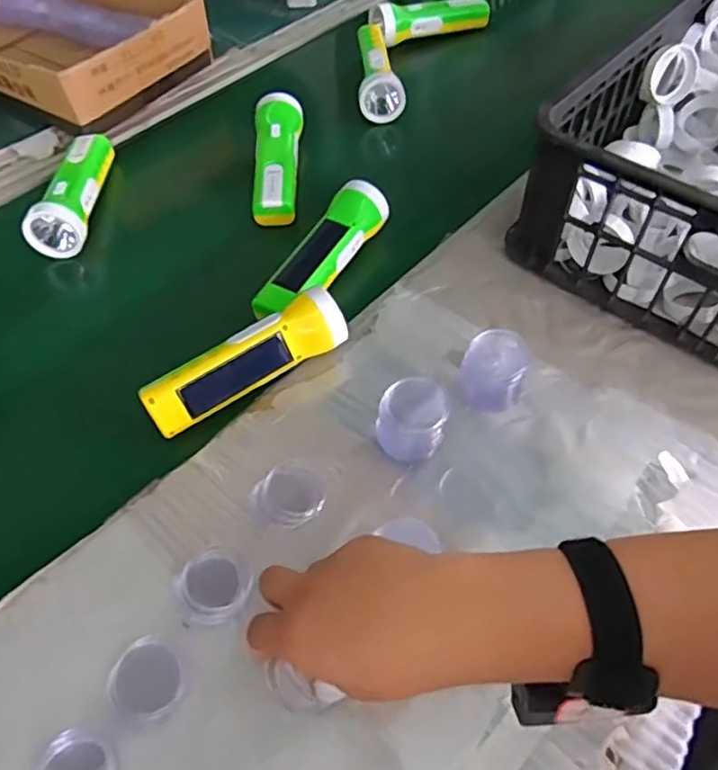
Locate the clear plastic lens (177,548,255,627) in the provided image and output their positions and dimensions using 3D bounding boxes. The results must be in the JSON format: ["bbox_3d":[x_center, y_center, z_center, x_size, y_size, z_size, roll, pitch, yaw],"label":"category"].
[{"bbox_3d":[-0.093,0.129,0.405,0.048,0.012,0.043,-28,58,-18],"label":"clear plastic lens"}]

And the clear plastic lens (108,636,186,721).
[{"bbox_3d":[-0.125,0.174,0.370,0.040,0.014,0.044,0,54,0],"label":"clear plastic lens"}]

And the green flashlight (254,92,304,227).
[{"bbox_3d":[-0.086,-0.243,0.668,0.049,0.048,0.166,-3,54,-1],"label":"green flashlight"}]

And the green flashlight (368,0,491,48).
[{"bbox_3d":[0.101,-0.496,0.854,0.171,0.047,0.049,-15,55,-10],"label":"green flashlight"}]

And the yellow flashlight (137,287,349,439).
[{"bbox_3d":[-0.090,-0.021,0.497,0.163,0.050,0.043,-26,58,-18],"label":"yellow flashlight"}]

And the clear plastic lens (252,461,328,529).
[{"bbox_3d":[-0.051,0.079,0.450,0.053,0.010,0.044,-25,57,-17],"label":"clear plastic lens"}]

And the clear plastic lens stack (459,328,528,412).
[{"bbox_3d":[0.106,-0.012,0.490,0.048,0.052,0.042,13,55,10],"label":"clear plastic lens stack"}]

